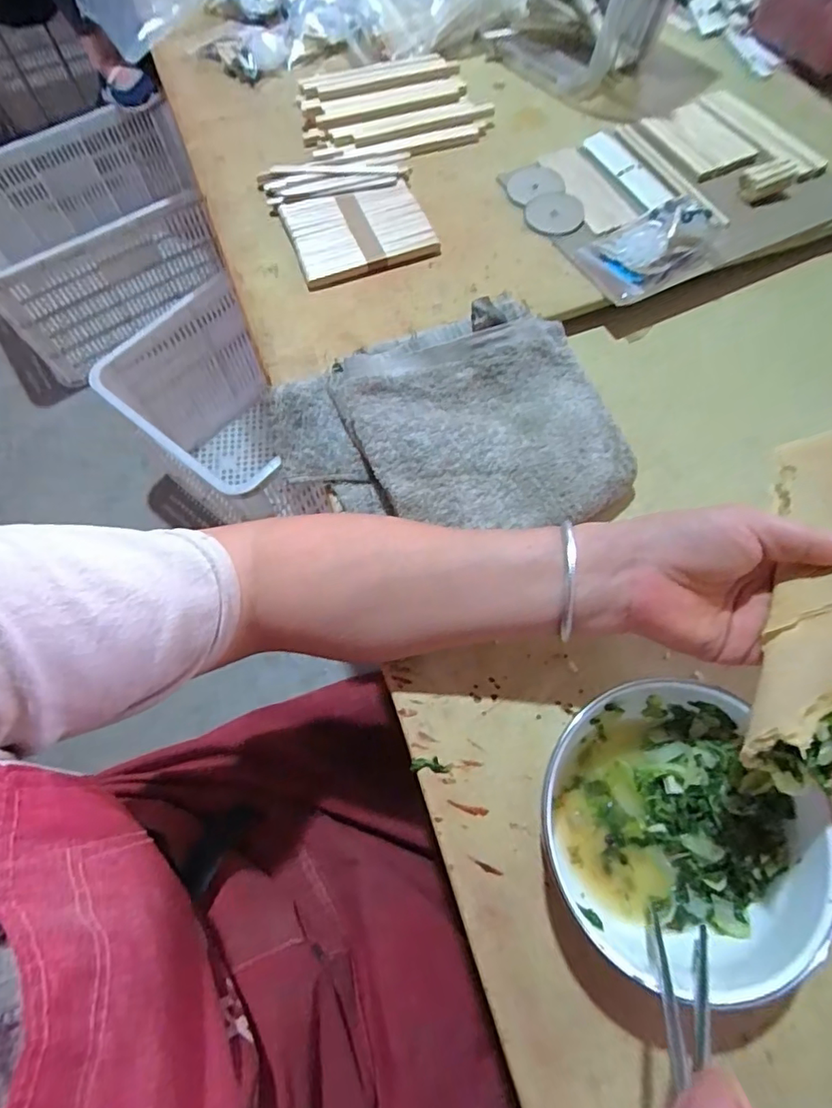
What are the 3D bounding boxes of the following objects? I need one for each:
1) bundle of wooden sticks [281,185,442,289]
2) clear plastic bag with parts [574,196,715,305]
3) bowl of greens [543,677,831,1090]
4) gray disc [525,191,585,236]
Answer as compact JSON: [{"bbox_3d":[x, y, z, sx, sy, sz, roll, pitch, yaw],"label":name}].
[{"bbox_3d":[-0.052,-0.296,0.493,0.122,0.011,0.104,-19,70,-7],"label":"bundle of wooden sticks"},{"bbox_3d":[0.202,-0.258,0.455,0.107,0.038,0.076,-17,70,-6],"label":"clear plastic bag with parts"},{"bbox_3d":[0.136,0.149,0.292,0.138,0.063,0.128,0,69,0],"label":"bowl of greens"},{"bbox_3d":[0.128,-0.314,0.496,0.054,0.004,0.049,-41,74,-14],"label":"gray disc"}]

